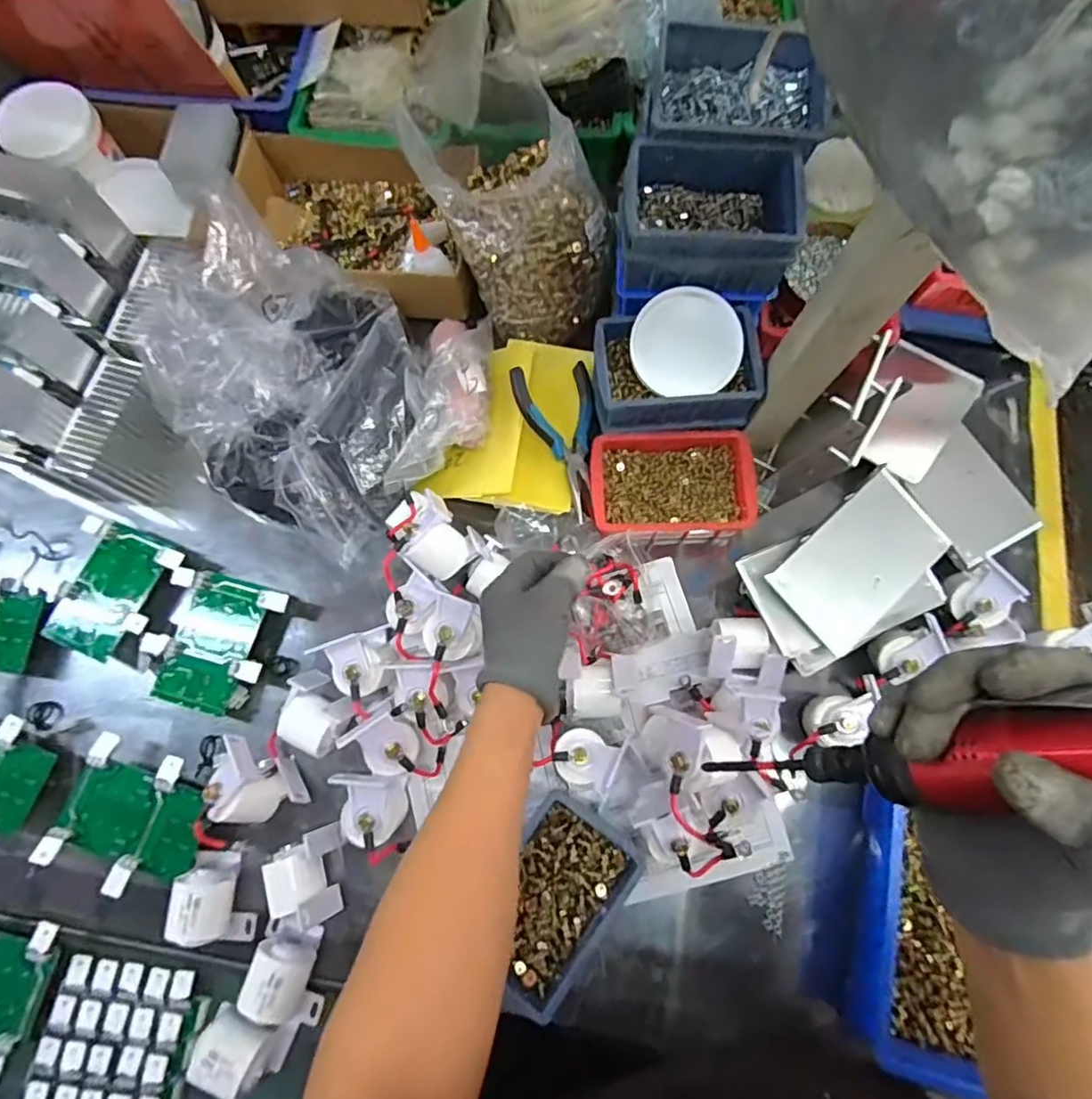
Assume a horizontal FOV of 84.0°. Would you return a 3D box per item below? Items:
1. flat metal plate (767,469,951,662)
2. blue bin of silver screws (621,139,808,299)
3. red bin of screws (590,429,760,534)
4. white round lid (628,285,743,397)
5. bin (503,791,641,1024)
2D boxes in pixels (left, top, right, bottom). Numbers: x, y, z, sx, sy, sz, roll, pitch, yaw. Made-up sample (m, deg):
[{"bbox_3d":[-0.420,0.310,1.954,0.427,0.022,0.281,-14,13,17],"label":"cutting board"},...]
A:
[{"bbox_3d":[0.273,0.010,0.521,0.148,0.010,0.094,-42,92,-5],"label":"flat metal plate"},{"bbox_3d":[0.139,-0.283,0.533,0.153,0.086,0.096,1,75,1],"label":"blue bin of silver screws"},{"bbox_3d":[0.119,-0.062,0.584,0.152,0.041,0.102,-4,76,-2],"label":"red bin of screws"},{"bbox_3d":[0.125,-0.186,0.546,0.095,0.006,0.091,1,98,6],"label":"white round lid"},{"bbox_3d":[0.004,0.283,0.494,0.085,0.041,0.144,33,78,8],"label":"bin"}]

